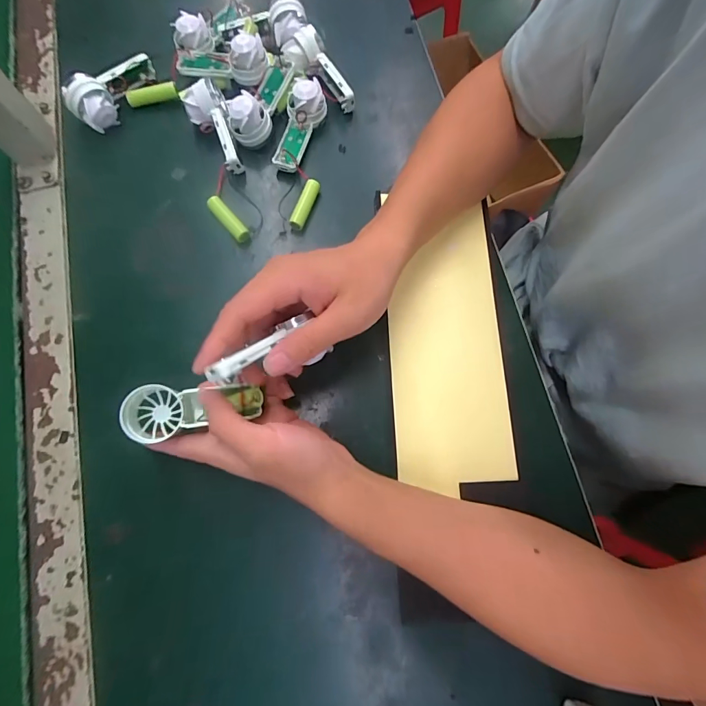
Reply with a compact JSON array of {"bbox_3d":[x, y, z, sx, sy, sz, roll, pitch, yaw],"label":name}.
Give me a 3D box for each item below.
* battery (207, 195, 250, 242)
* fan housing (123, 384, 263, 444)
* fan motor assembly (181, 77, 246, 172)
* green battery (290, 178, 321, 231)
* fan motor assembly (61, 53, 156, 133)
[{"bbox_3d":[-0.119,-0.128,0.375,0.015,0.015,0.053,-40,80,-10],"label":"battery"},{"bbox_3d":[-0.120,0.039,0.286,0.103,0.033,0.042,-7,76,8],"label":"fan housing"},{"bbox_3d":[-0.138,-0.220,0.386,0.038,0.038,0.087,-17,77,-6],"label":"fan motor assembly"},{"bbox_3d":[-0.046,-0.145,0.384,0.014,0.018,0.052,17,76,3],"label":"green battery"},{"bbox_3d":[-0.234,-0.259,0.392,0.091,0.043,0.037,-39,80,-10],"label":"fan motor assembly"}]

